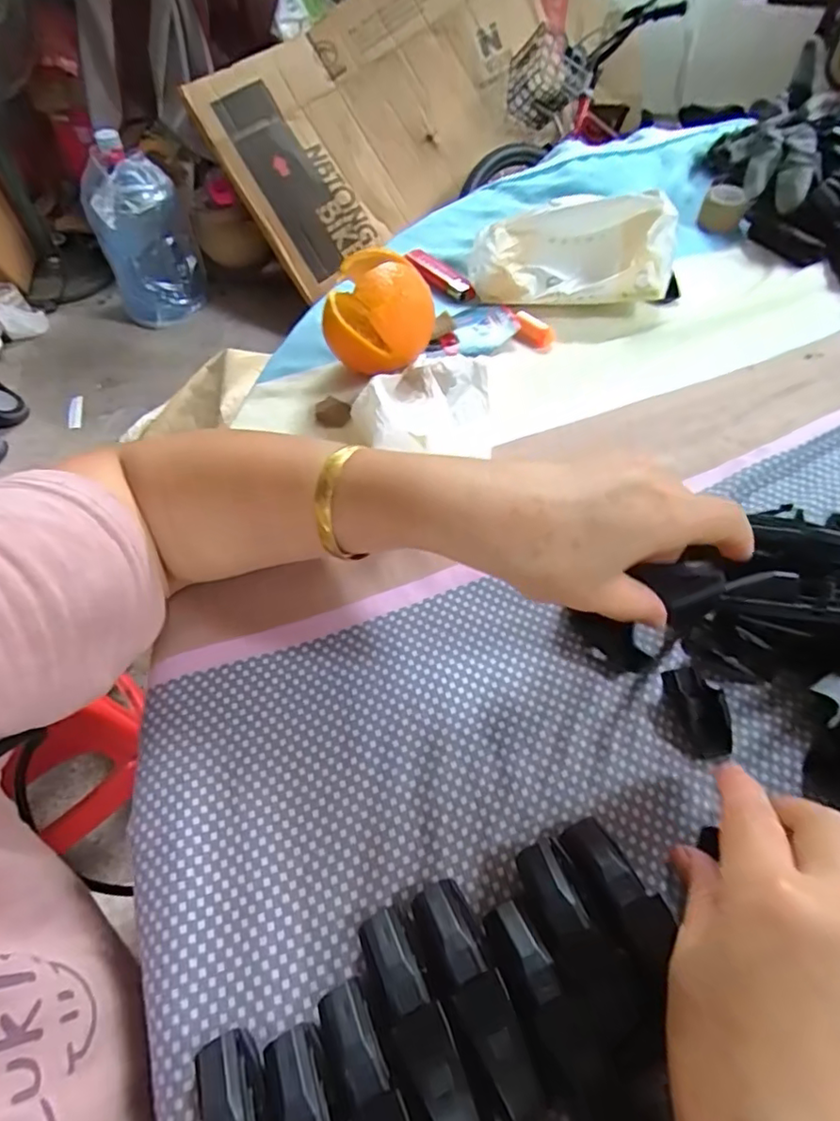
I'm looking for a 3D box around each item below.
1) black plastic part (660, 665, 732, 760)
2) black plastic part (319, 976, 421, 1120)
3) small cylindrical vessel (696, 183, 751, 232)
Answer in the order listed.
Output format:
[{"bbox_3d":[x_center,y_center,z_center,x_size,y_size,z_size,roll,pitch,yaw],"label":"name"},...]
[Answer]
[{"bbox_3d":[0.128,0.068,0.265,0.020,0.011,0.041,-10,55,-3],"label":"black plastic part"},{"bbox_3d":[-0.012,0.181,0.188,0.021,0.021,0.073,-28,58,-15],"label":"black plastic part"},{"bbox_3d":[0.271,-0.315,0.513,0.036,0.027,0.036,-2,55,3],"label":"small cylindrical vessel"}]

